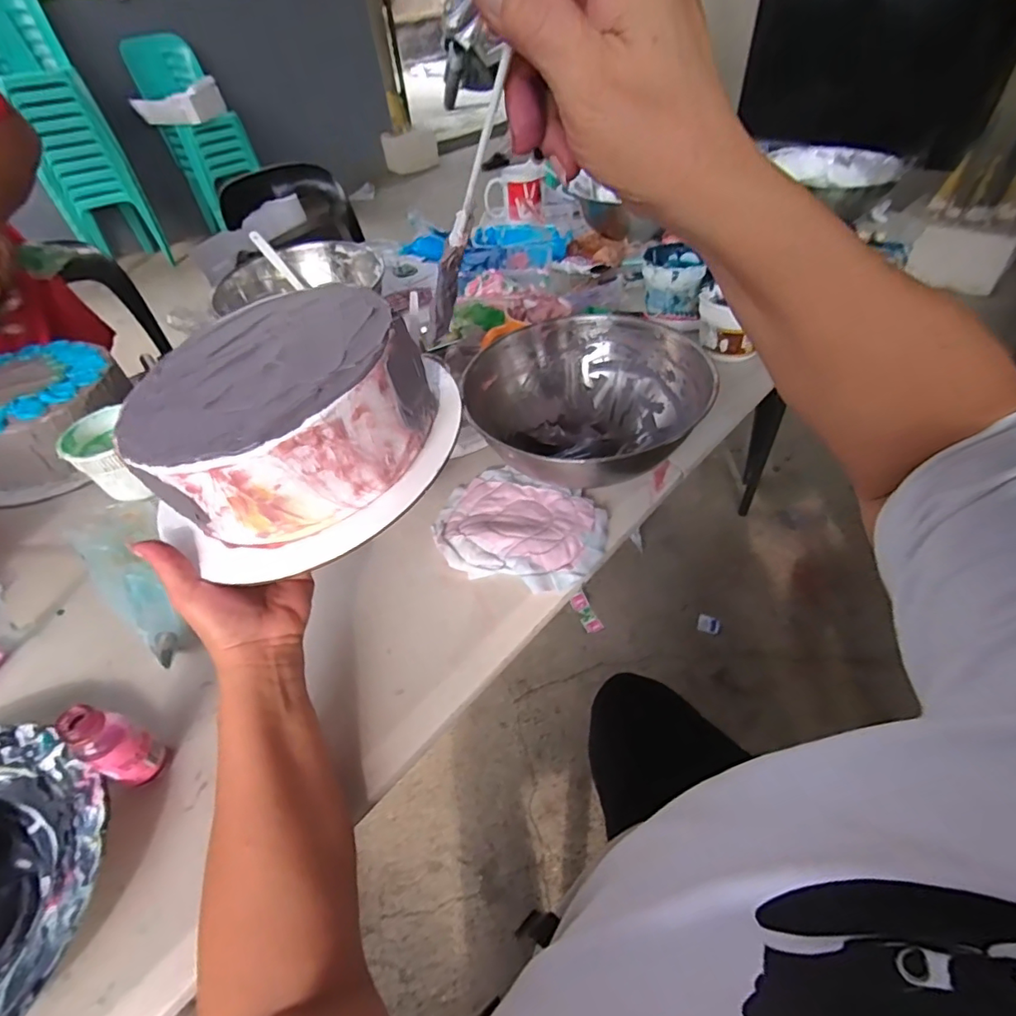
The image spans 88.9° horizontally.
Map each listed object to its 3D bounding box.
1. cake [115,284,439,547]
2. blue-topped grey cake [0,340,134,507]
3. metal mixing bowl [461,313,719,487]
[{"bbox_3d":[-0.164,-0.076,0.370,0.183,0.089,0.186,-3,46,3],"label":"cake"},{"bbox_3d":[-0.587,-0.111,0.644,0.172,0.092,0.202,10,48,15],"label":"blue-topped grey cake"},{"bbox_3d":[0.080,-0.108,0.553,0.211,0.101,0.207,-3,46,3],"label":"metal mixing bowl"}]

